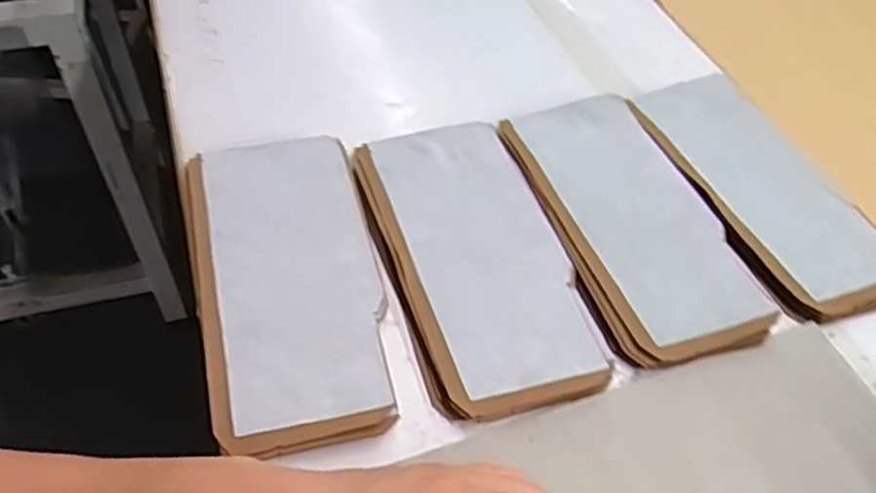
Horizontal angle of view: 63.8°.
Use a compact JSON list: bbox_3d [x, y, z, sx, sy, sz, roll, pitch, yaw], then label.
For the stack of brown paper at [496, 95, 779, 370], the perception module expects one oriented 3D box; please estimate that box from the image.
[{"bbox_3d":[0.129,-0.023,0.477,0.107,0.010,0.221,-11,51,-13],"label":"stack of brown paper"}]

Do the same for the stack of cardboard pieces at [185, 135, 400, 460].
[{"bbox_3d":[-0.091,0.014,0.428,0.106,0.009,0.227,-10,51,-13],"label":"stack of cardboard pieces"}]

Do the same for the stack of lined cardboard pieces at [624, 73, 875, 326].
[{"bbox_3d":[0.231,-0.046,0.504,0.097,0.020,0.224,-14,52,-15],"label":"stack of lined cardboard pieces"}]

